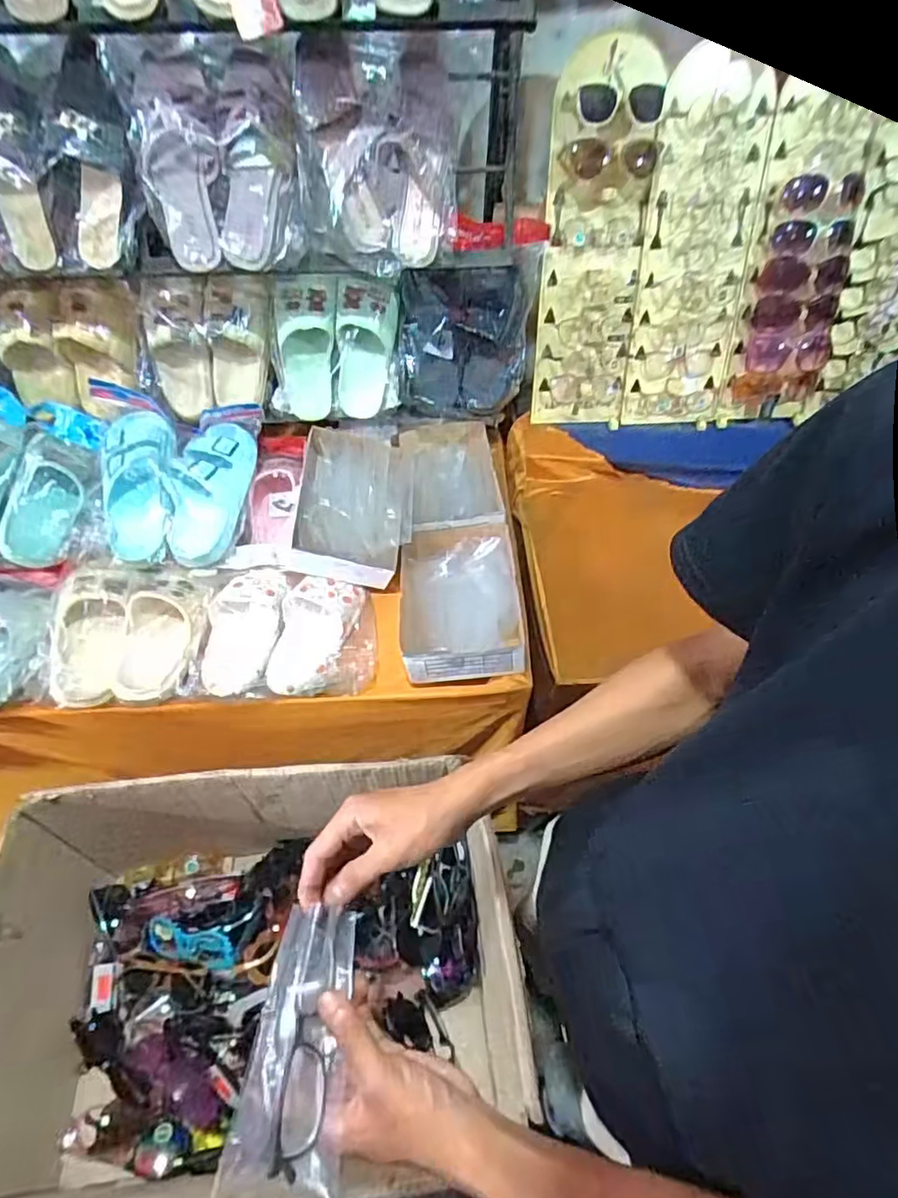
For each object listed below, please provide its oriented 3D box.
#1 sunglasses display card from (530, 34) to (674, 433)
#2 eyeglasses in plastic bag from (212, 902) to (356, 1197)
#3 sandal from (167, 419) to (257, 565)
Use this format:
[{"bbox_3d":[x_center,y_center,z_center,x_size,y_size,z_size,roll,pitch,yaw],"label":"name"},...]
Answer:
[{"bbox_3d":[0.226,-0.535,0.958,0.160,0.514,0.061,0,32,-1],"label":"sunglasses display card"},{"bbox_3d":[-0.093,0.278,0.389,0.063,0.041,0.143,4,50,2],"label":"eyeglasses in plastic bag"},{"bbox_3d":[-0.369,-0.168,0.947,0.101,0.069,0.237,8,75,5],"label":"sandal"}]

